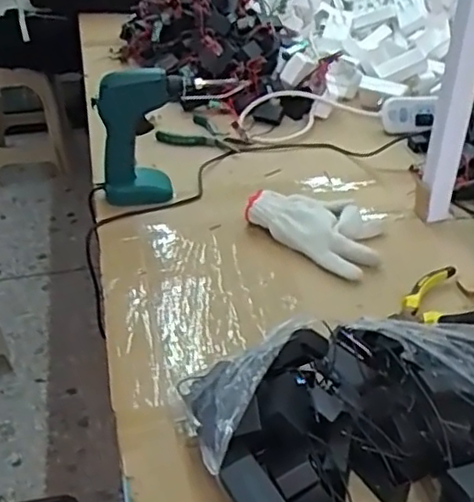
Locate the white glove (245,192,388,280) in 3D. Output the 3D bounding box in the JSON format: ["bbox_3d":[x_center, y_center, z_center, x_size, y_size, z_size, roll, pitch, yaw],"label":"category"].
[{"bbox_3d":[0.110,-0.034,0.814,0.120,0.034,0.175,-29,46,-35],"label":"white glove"}]

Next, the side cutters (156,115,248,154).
[{"bbox_3d":[-0.051,-0.181,1.037,0.129,0.011,0.093,27,43,31],"label":"side cutters"}]

